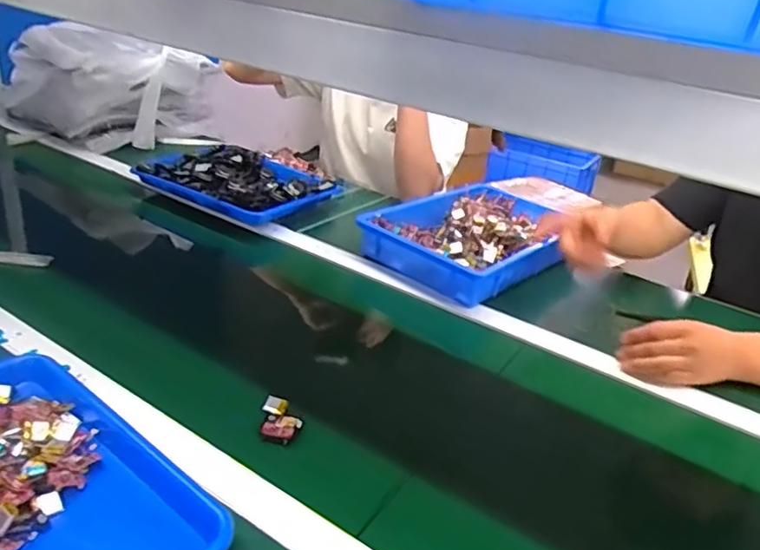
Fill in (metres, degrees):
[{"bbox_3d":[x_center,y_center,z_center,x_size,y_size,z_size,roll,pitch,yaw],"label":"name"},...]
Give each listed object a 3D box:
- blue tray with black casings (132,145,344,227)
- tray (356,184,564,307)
[{"bbox_3d":[-0.269,-0.186,1.188,0.322,0.053,0.254,22,32,26],"label":"blue tray with black casings"},{"bbox_3d":[0.165,-0.073,1.039,0.248,0.057,0.352,25,34,31],"label":"tray"}]

